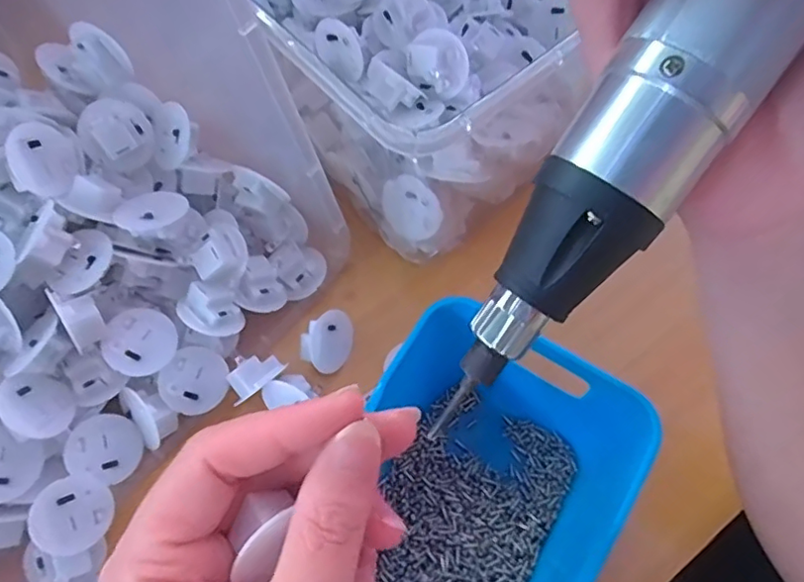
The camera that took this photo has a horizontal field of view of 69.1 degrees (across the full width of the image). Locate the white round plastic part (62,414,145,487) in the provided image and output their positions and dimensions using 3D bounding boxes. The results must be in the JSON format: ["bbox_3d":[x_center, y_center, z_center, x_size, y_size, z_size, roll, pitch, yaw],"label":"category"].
[{"bbox_3d":[-0.145,0.076,0.284,0.033,0.018,0.030,13,66,-31],"label":"white round plastic part"}]

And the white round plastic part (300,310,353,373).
[{"bbox_3d":[-0.040,0.026,0.307,0.012,0.027,0.032,-1,56,45],"label":"white round plastic part"}]

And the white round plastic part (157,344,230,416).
[{"bbox_3d":[-0.104,0.044,0.292,0.032,0.017,0.031,4,82,-28],"label":"white round plastic part"}]

